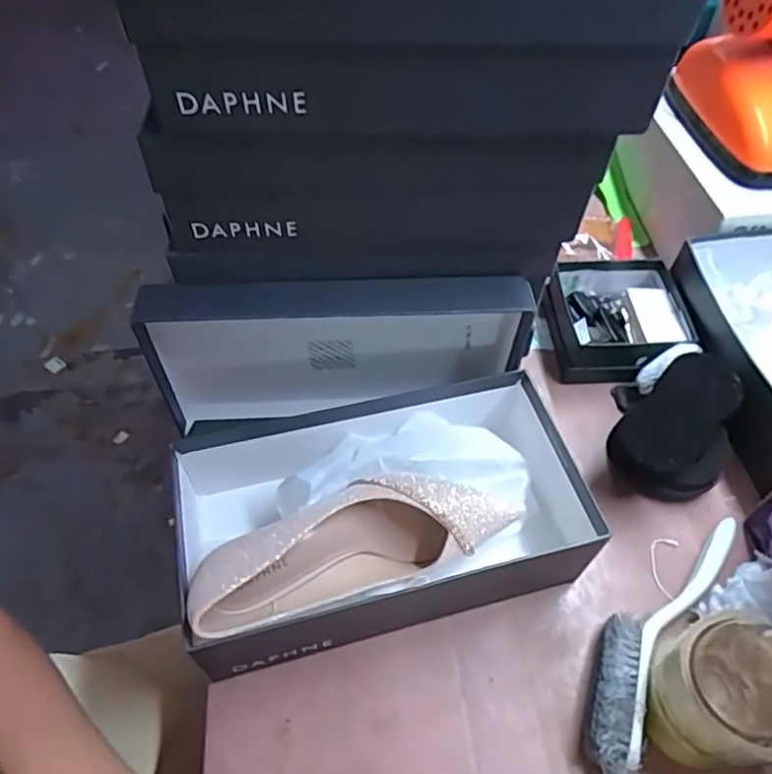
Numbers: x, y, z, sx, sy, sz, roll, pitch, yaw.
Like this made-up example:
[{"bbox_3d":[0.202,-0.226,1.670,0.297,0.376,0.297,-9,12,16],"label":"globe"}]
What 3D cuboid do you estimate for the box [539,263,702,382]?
[{"bbox_3d":[0.240,-0.067,0.629,0.129,0.060,0.131,-1,54,-1],"label":"box"}]

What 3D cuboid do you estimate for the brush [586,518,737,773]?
[{"bbox_3d":[0.207,0.178,0.461,0.052,0.039,0.233,33,61,21],"label":"brush"}]

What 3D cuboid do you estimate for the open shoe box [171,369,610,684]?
[{"bbox_3d":[0.001,0.097,0.477,0.301,0.110,0.159,-12,55,-9],"label":"open shoe box"}]

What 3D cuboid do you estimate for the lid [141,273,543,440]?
[{"bbox_3d":[-0.042,-0.025,0.521,0.312,0.175,0.050,-2,54,-2],"label":"lid"}]

